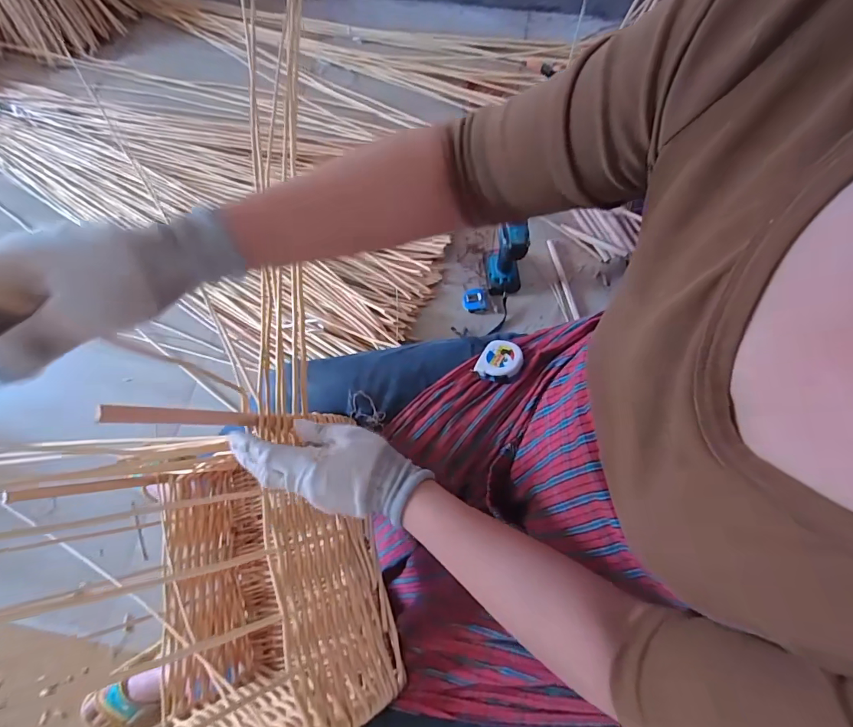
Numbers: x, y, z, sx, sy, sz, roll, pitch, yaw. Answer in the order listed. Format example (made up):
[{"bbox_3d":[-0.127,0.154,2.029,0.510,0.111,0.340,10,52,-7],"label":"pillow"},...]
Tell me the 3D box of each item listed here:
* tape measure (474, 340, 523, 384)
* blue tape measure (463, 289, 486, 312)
[{"bbox_3d":[0.093,0.000,0.533,0.053,0.027,0.053,20,65,28],"label":"tape measure"},{"bbox_3d":[0.110,-0.144,0.986,0.054,0.029,0.048,-2,71,-1],"label":"blue tape measure"}]

